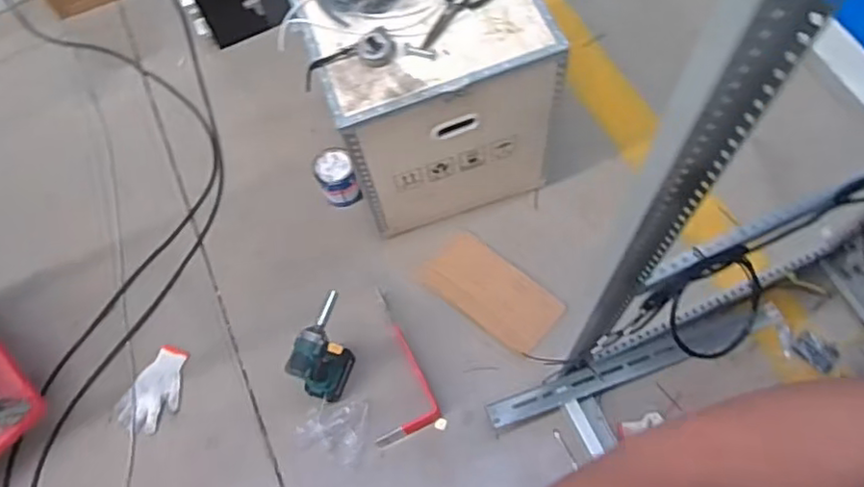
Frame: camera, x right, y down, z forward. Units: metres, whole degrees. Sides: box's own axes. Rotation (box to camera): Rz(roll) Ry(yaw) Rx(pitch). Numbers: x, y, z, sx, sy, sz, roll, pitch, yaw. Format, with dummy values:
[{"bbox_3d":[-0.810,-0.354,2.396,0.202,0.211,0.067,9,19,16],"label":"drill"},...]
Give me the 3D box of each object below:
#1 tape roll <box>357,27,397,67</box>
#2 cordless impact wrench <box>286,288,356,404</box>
[{"bbox_3d":[-0.105,-0.374,1.232,0.072,0.030,0.074,-1,63,2],"label":"tape roll"},{"bbox_3d":[-0.233,0.238,1.442,0.069,0.267,0.197,18,69,12],"label":"cordless impact wrench"}]

